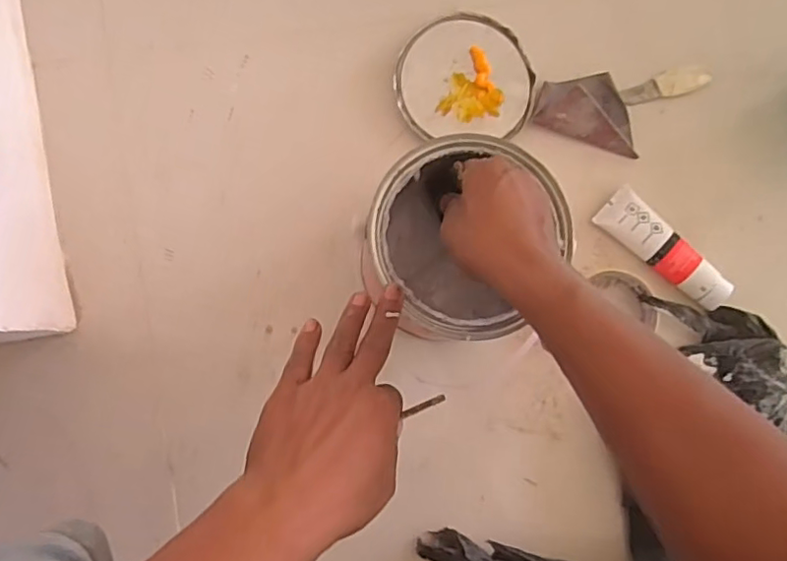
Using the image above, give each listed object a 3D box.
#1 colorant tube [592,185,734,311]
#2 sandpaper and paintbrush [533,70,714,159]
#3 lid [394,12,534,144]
[{"bbox_3d":[0.273,-0.032,0.592,0.146,0.033,0.049,41,84,-1],"label":"colorant tube"},{"bbox_3d":[0.238,-0.172,0.606,0.183,0.026,0.079,-7,85,-5],"label":"sandpaper and paintbrush"},{"bbox_3d":[0.072,-0.208,0.600,0.136,0.007,0.126,-1,85,-4],"label":"lid"}]

